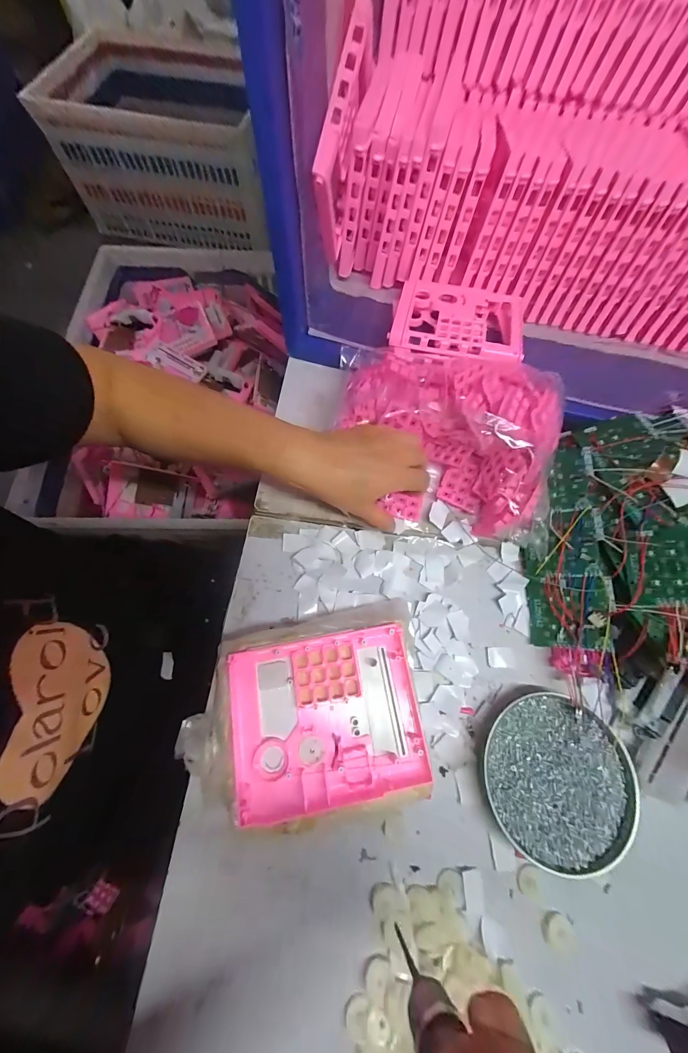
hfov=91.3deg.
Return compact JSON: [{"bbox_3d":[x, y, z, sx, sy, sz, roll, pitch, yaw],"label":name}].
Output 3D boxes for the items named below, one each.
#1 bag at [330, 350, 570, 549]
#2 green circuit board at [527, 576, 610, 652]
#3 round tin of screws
[{"bbox_3d":[0.111,-0.102,0.375,0.229,0.089,0.187,10,72,4],"label":"bag"},{"bbox_3d":[0.231,0.087,0.349,0.071,0.005,0.072,-9,69,36],"label":"green circuit board"},{"bbox_3d":[0.196,0.231,0.307,0.126,0.020,0.131,1,70,-2],"label":"round tin of screws"}]

